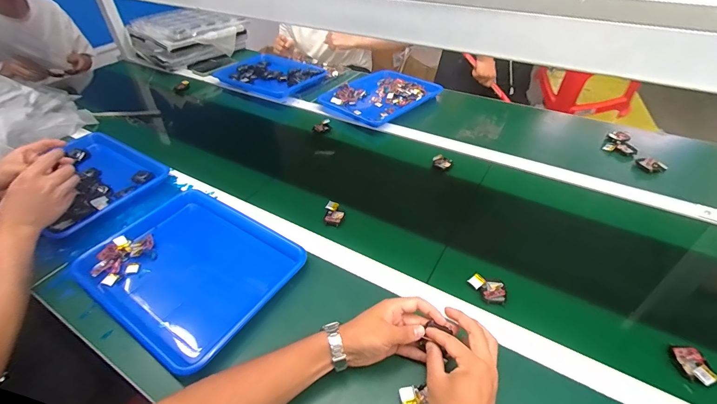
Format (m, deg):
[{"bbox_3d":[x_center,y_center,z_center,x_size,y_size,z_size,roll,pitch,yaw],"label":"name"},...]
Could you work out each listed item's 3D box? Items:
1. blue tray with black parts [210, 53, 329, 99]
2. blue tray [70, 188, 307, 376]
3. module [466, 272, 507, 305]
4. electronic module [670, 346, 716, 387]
[{"bbox_3d":[-0.286,-0.443,1.206,0.340,0.038,0.265,25,48,28],"label":"blue tray with black parts"},{"bbox_3d":[-0.281,0.110,0.601,0.332,0.040,0.258,23,47,26],"label":"blue tray"},{"bbox_3d":[0.202,0.137,0.553,0.056,0.015,0.040,10,43,14],"label":"module"},{"bbox_3d":[0.437,0.213,0.458,0.032,0.014,0.051,-1,41,1],"label":"electronic module"}]

